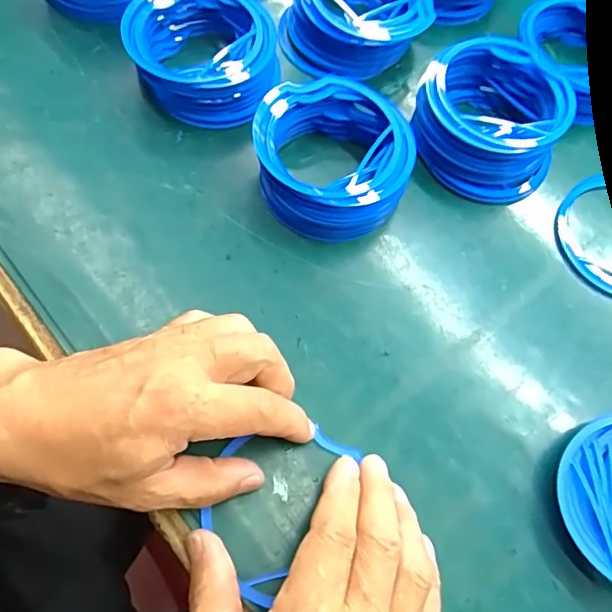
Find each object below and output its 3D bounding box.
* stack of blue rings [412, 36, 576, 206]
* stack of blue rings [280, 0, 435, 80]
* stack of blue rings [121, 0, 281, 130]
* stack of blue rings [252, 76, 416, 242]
[{"bbox_3d":[0.126,-0.131,0.387,0.103,0.044,0.106,25,67,5],"label":"stack of blue rings"},{"bbox_3d":[0.039,-0.223,0.425,0.107,0.043,0.103,11,66,0],"label":"stack of blue rings"},{"bbox_3d":[-0.071,-0.179,0.388,0.097,0.034,0.097,-4,67,-7],"label":"stack of blue rings"},{"bbox_3d":[0.017,-0.097,0.366,0.102,0.036,0.105,-3,67,-7],"label":"stack of blue rings"}]

